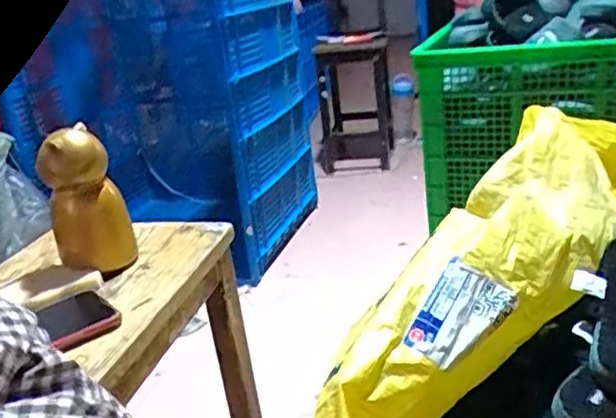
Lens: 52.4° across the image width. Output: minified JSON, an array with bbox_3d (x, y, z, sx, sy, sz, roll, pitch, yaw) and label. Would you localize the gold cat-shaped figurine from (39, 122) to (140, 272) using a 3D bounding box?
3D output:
[{"bbox_3d":[-0.240,-0.006,0.676,0.083,0.149,0.056,-14,23,-18],"label":"gold cat-shaped figurine"}]

